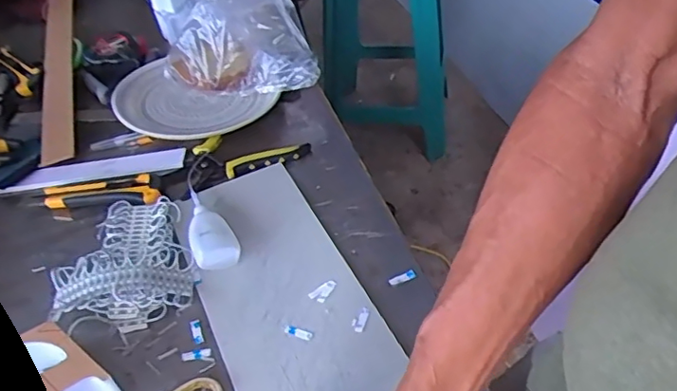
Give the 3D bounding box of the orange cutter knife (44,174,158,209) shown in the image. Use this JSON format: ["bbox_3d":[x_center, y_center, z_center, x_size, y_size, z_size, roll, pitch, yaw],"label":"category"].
[{"bbox_3d":[-0.266,-0.004,0.655,0.138,0.016,0.041,0,44,7],"label":"orange cutter knife"}]

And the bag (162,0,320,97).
[{"bbox_3d":[-0.142,-0.253,0.724,0.184,0.260,0.180,-14,44,-7],"label":"bag"}]

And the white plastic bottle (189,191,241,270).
[{"bbox_3d":[-0.137,0.031,0.594,0.042,0.029,0.107,-23,46,-16],"label":"white plastic bottle"}]

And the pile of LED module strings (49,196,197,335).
[{"bbox_3d":[-0.213,0.062,0.570,0.124,0.037,0.147,-16,45,-9],"label":"pile of LED module strings"}]

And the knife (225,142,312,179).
[{"bbox_3d":[-0.081,-0.043,0.677,0.102,0.017,0.022,-17,45,-10],"label":"knife"}]

